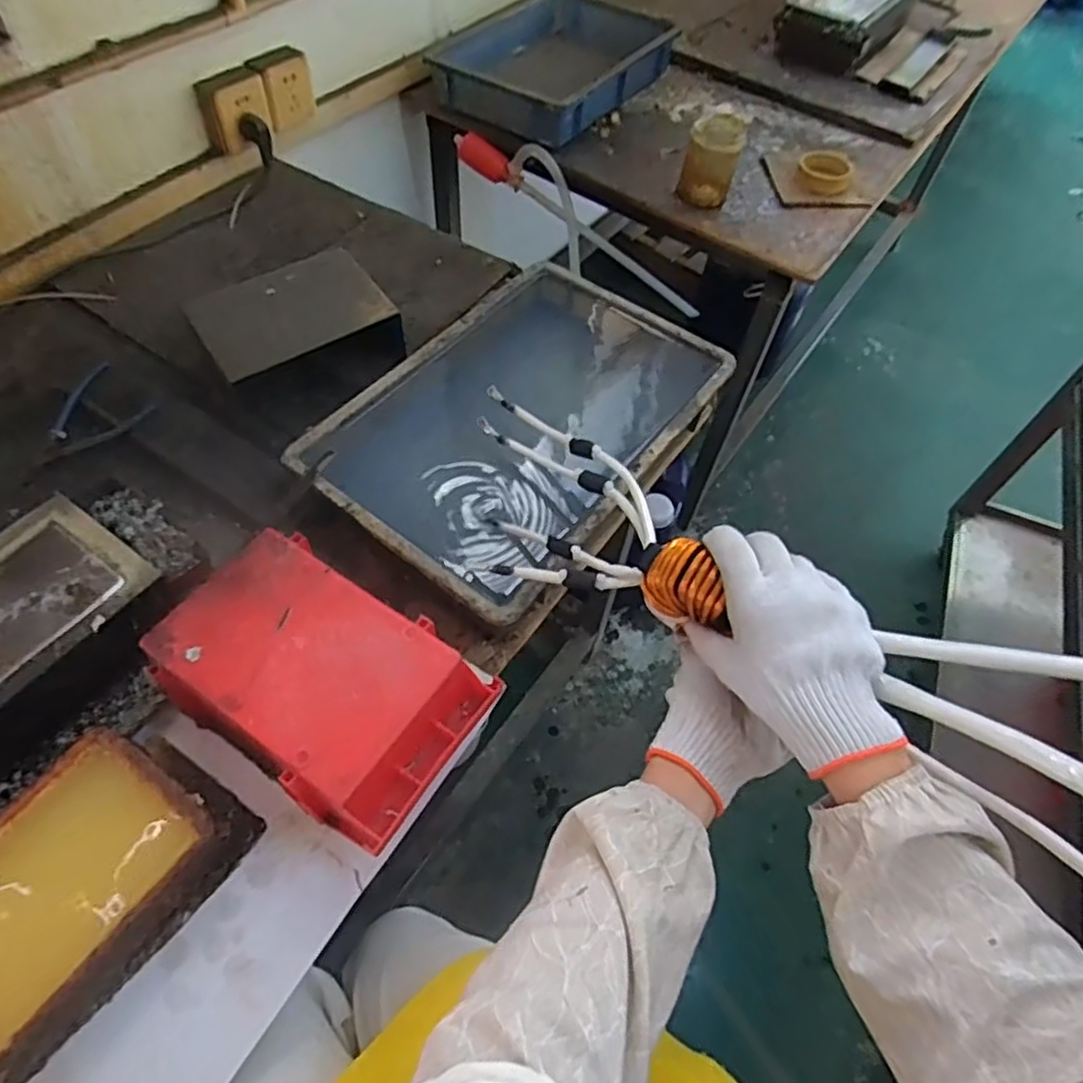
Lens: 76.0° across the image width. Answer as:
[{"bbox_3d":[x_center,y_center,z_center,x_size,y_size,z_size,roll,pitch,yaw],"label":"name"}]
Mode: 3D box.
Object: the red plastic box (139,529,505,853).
[{"bbox_3d":[-0.169,0.106,0.540,0.237,0.066,0.153,30,59,15],"label":"red plastic box"}]

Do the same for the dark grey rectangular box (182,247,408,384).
[{"bbox_3d":[-0.284,-0.241,0.820,0.206,0.091,0.155,-27,62,-20],"label":"dark grey rectangular box"}]

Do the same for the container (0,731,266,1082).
[{"bbox_3d":[-0.335,0.248,0.491,0.138,0.072,0.221,33,60,17],"label":"container"}]

